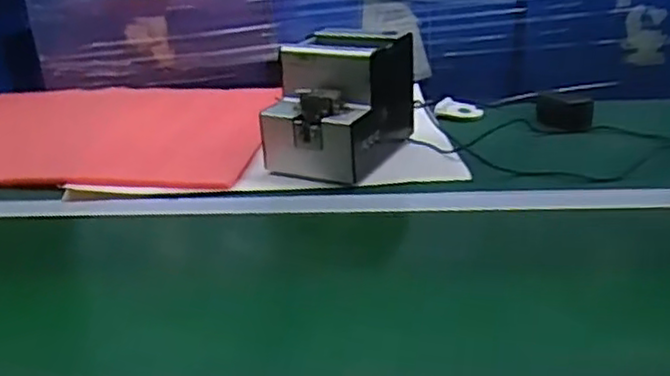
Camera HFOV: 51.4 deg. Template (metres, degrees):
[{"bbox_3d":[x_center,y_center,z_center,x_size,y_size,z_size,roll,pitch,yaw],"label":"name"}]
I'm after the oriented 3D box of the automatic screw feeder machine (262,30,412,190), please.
[{"bbox_3d":[0.007,-0.105,0.874,0.126,0.149,0.183,11,27,26],"label":"automatic screw feeder machine"}]

